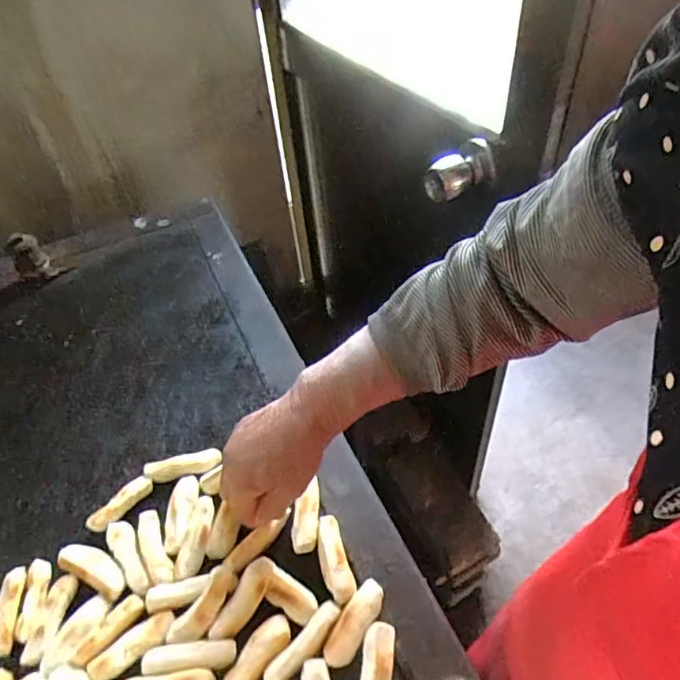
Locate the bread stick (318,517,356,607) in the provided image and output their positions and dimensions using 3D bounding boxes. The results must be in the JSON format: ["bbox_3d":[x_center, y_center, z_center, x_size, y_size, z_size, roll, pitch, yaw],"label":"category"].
[{"bbox_3d":[-0.005,0.181,0.444,0.023,0.013,0.071,-15,48,-8],"label":"bread stick"}]

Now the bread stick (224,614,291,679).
[{"bbox_3d":[-0.063,0.233,0.392,0.025,0.012,0.068,26,55,26],"label":"bread stick"}]

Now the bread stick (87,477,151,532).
[{"bbox_3d":[-0.201,0.150,0.490,0.017,0.017,0.063,31,58,29],"label":"bread stick"}]

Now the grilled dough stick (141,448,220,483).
[{"bbox_3d":[-0.151,0.120,0.510,0.070,0.011,0.020,-10,48,-4],"label":"grilled dough stick"}]

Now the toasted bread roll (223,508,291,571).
[{"bbox_3d":[-0.068,0.167,0.449,0.065,0.013,0.015,-36,53,-12],"label":"toasted bread roll"}]

